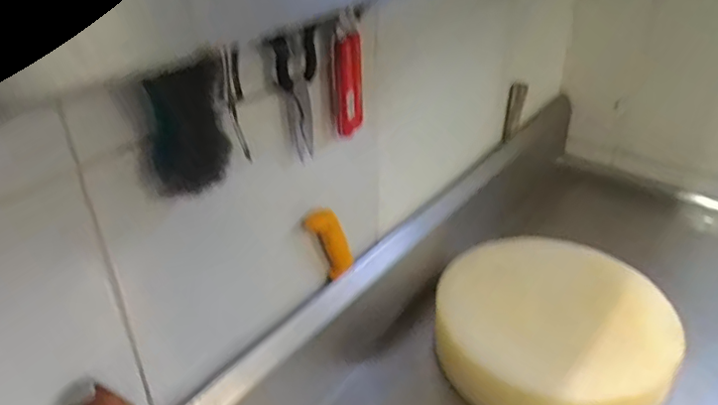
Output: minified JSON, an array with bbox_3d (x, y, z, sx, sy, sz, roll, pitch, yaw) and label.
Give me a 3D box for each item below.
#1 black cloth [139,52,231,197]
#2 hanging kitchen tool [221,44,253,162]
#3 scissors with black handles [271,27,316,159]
[{"bbox_3d":[-0.151,-0.061,0.494,0.073,0.125,0.029,-17,35,-24],"label":"black cloth"},{"bbox_3d":[-0.118,-0.093,0.553,0.016,0.110,0.020,-8,32,-11],"label":"hanging kitchen tool"},{"bbox_3d":[-0.065,-0.112,0.618,0.021,0.139,0.043,17,36,27],"label":"scissors with black handles"}]

